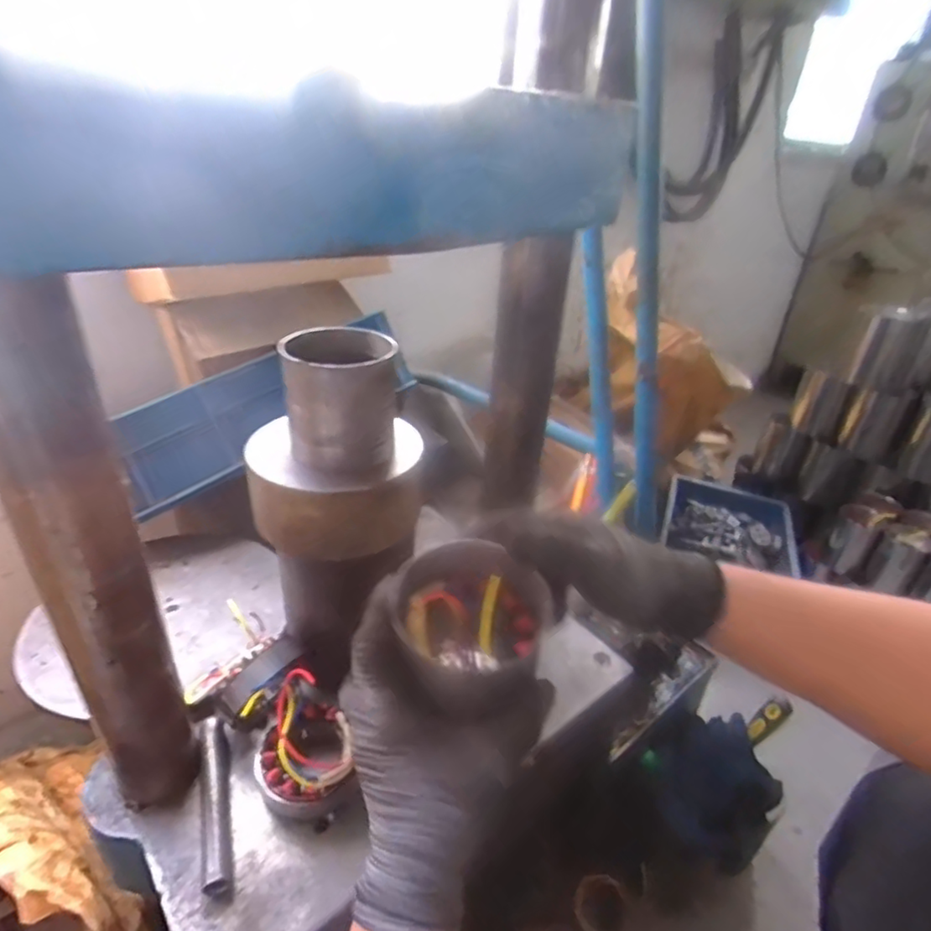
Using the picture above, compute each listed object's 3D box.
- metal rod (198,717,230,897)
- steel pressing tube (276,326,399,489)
[{"bbox_3d":[-0.209,0.274,0.478,0.020,0.025,0.142,-8,33,-20],"label":"metal rod"},{"bbox_3d":[-0.102,-0.050,0.483,0.087,0.110,0.082,-2,31,-11],"label":"steel pressing tube"}]

